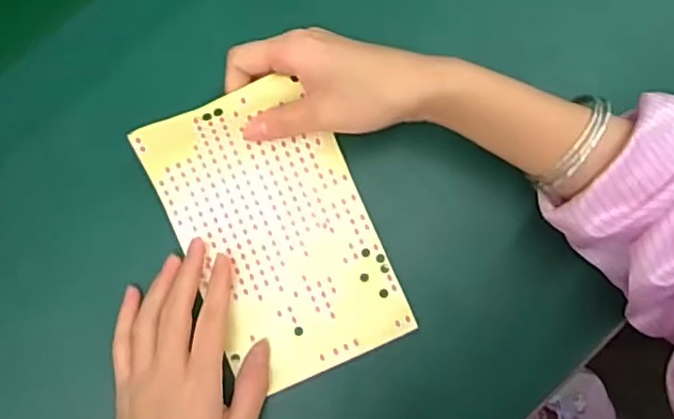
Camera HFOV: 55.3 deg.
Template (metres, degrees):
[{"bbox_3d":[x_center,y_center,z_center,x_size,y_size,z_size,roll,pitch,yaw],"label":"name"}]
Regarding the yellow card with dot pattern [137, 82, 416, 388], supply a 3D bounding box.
[{"bbox_3d":[-0.035,0.016,0.389,0.114,0.045,0.168,-24,82,-5],"label":"yellow card with dot pattern"}]

